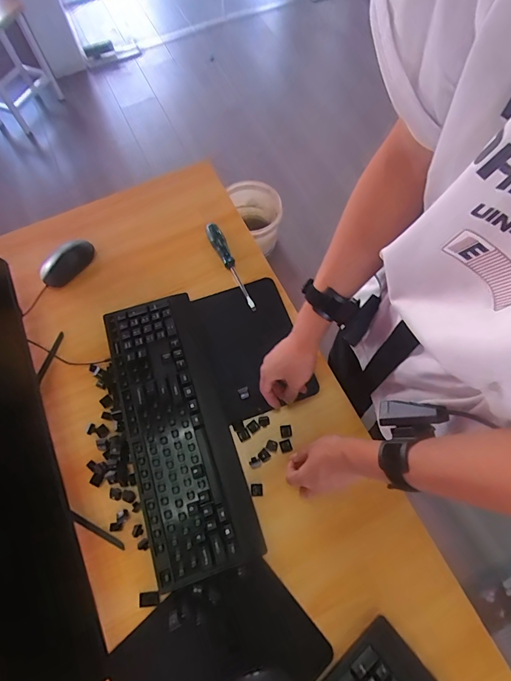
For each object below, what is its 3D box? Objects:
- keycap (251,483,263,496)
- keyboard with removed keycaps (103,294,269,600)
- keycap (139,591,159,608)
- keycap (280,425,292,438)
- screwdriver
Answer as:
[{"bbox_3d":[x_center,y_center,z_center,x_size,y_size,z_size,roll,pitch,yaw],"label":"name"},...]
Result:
[{"bbox_3d":[0.002,0.225,0.568,0.018,0.004,0.017,-1,67,-2],"label":"keycap"},{"bbox_3d":[-0.128,0.128,0.599,0.155,0.030,0.432,-18,68,-8],"label":"keyboard with removed keycaps"},{"bbox_3d":[-0.145,0.352,0.514,0.028,0.007,0.017,-8,67,-4],"label":"keycap"},{"bbox_3d":[0.049,0.145,0.604,0.019,0.004,0.020,-8,67,-4],"label":"keycap"},{"bbox_3d":[-0.050,-0.143,0.709,0.031,0.033,0.201,-19,69,-9],"label":"screwdriver"}]

